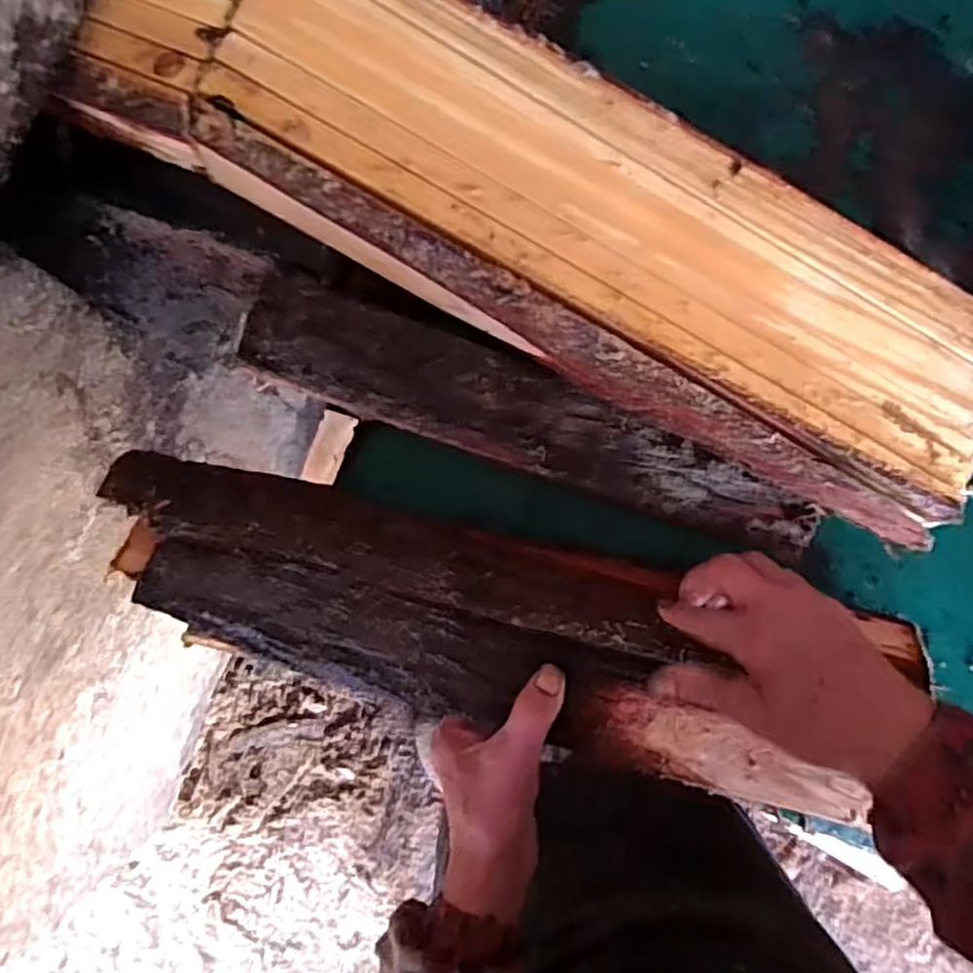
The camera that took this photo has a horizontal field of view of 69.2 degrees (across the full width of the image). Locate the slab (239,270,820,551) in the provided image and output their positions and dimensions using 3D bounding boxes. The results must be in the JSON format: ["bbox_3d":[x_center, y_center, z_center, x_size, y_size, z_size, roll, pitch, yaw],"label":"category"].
[{"bbox_3d":[0.037,-0.047,0.495,0.412,0.027,0.073,20,84,-1],"label":"slab"}]

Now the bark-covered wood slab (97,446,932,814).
[{"bbox_3d":[0.006,0.088,0.453,0.508,0.033,0.127,17,84,2],"label":"bark-covered wood slab"}]

